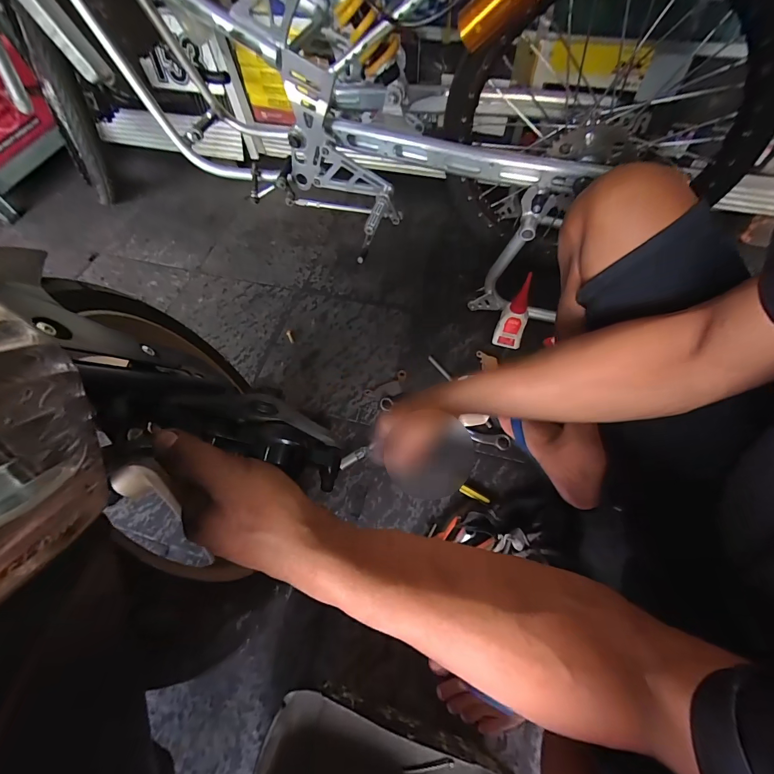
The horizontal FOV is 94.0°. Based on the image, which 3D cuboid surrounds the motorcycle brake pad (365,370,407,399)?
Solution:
[{"bbox_3d":[0.004,0.002,0.730,0.092,0.005,0.045,-29,63,-13],"label":"motorcycle brake pad"}]

